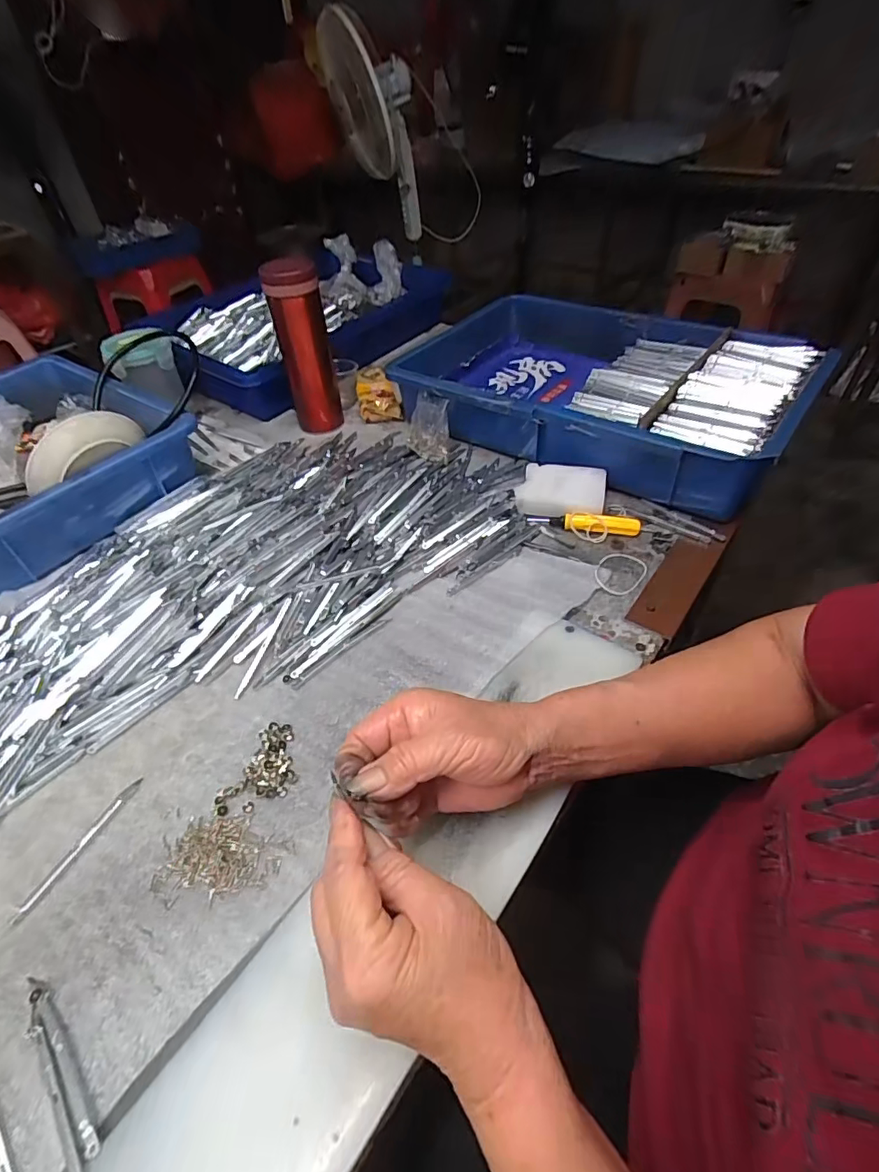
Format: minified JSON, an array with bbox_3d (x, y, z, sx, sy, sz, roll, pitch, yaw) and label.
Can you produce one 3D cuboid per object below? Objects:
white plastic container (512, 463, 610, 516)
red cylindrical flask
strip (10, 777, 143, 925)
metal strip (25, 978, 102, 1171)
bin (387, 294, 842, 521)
[{"bbox_3d":[0.123,-0.097,0.537,0.084,0.026,0.062,11,48,13],"label":"white plastic container"},{"bbox_3d":[-0.160,-0.282,0.635,0.059,0.190,0.053,-11,47,-8],"label":"red cylindrical flask"},{"bbox_3d":[-0.227,0.163,0.335,0.010,0.004,0.093,19,50,20],"label":"strip"},{"bbox_3d":[-0.181,0.232,0.252,0.014,0.008,0.100,-36,54,-28],"label":"metal strip"},{"bbox_3d":[0.181,-0.240,0.630,0.433,0.084,0.286,26,52,25],"label":"bin"}]

